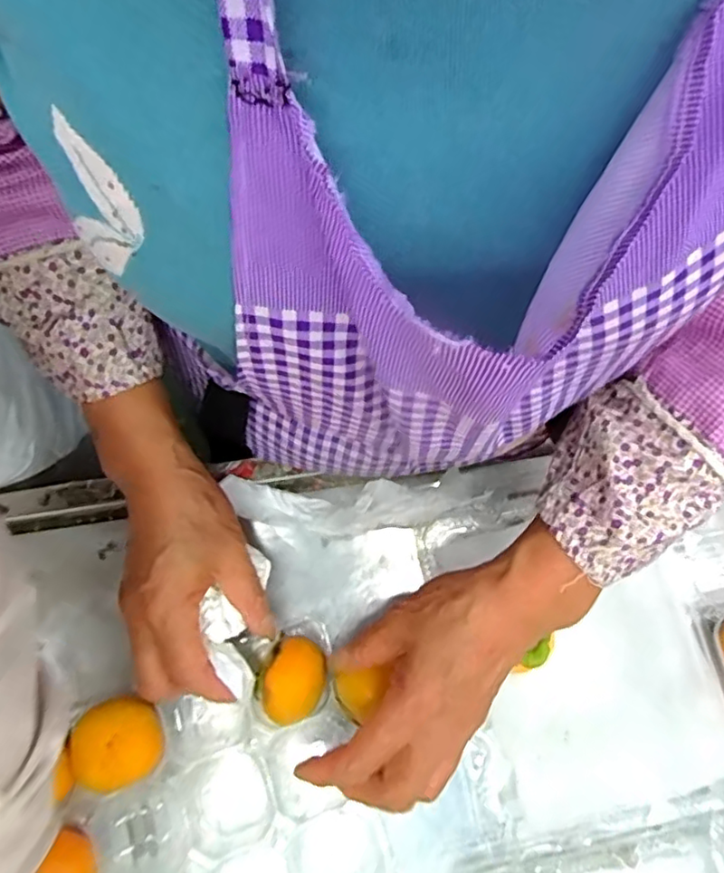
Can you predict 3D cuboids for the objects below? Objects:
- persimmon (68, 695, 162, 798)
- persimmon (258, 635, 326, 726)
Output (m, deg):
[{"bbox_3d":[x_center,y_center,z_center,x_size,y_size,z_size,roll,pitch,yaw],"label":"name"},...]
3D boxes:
[{"bbox_3d":[-0.142,0.183,0.369,0.045,0.040,0.050,-19,73,-9],"label":"persimmon"},{"bbox_3d":[-0.045,0.154,0.389,0.043,0.038,0.050,29,72,7],"label":"persimmon"}]

